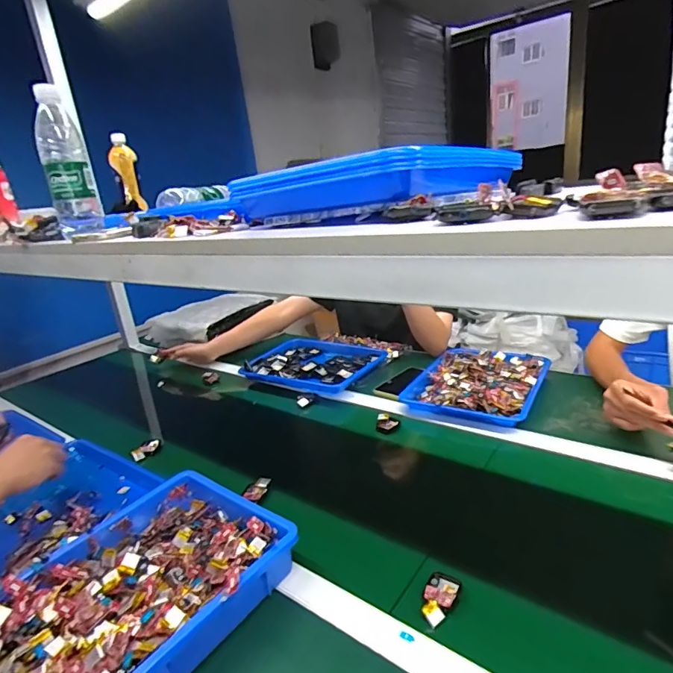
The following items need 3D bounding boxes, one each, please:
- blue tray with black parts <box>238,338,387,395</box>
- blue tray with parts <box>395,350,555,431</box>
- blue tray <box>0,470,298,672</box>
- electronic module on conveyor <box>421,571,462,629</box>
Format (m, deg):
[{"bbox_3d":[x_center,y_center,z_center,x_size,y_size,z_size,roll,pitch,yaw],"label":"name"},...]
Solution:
[{"bbox_3d":[-0.051,0.059,1.175,0.323,0.042,0.254,5,23,33],"label":"blue tray with black parts"},{"bbox_3d":[0.309,0.098,0.986,0.254,0.038,0.303,6,23,35],"label":"blue tray with parts"},{"bbox_3d":[-0.253,0.308,0.514,0.252,0.056,0.387,8,25,39],"label":"blue tray"},{"bbox_3d":[0.118,0.296,0.510,0.034,0.018,0.069,3,21,28],"label":"electronic module on conveyor"}]

